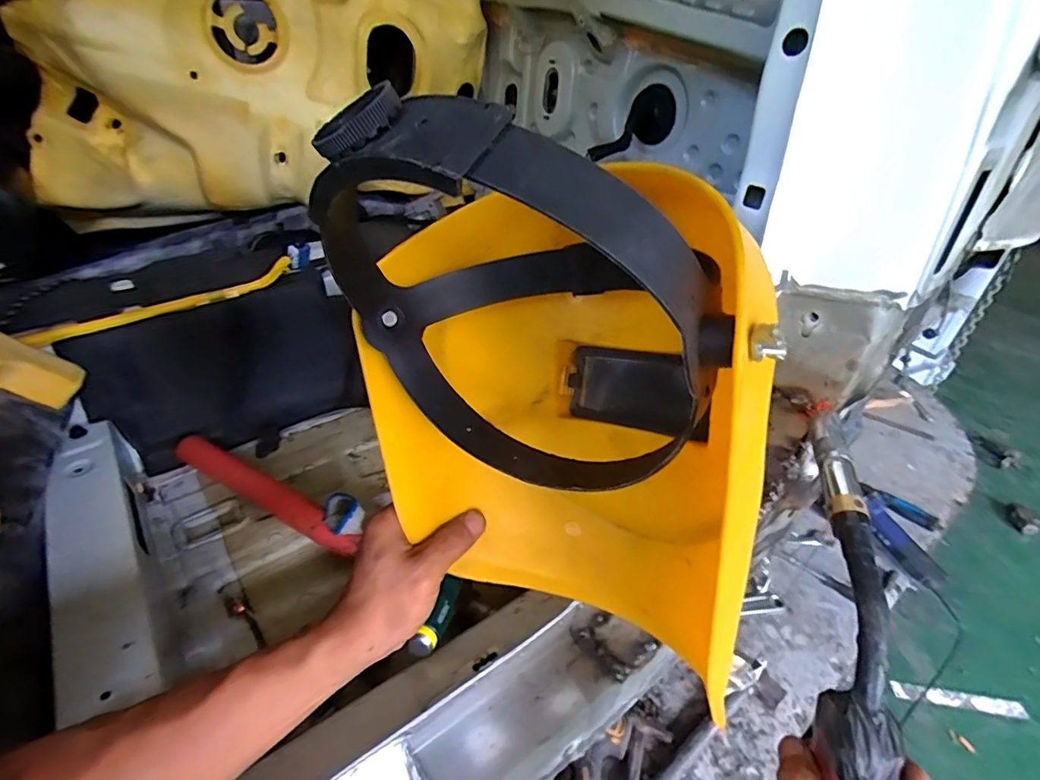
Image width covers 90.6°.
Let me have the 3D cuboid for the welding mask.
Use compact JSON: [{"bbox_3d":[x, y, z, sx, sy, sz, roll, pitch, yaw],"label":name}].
[{"bbox_3d":[0.009,0.018,0.302,0.198,0.316,0.195,-7,38,-20],"label":"welding mask"}]

